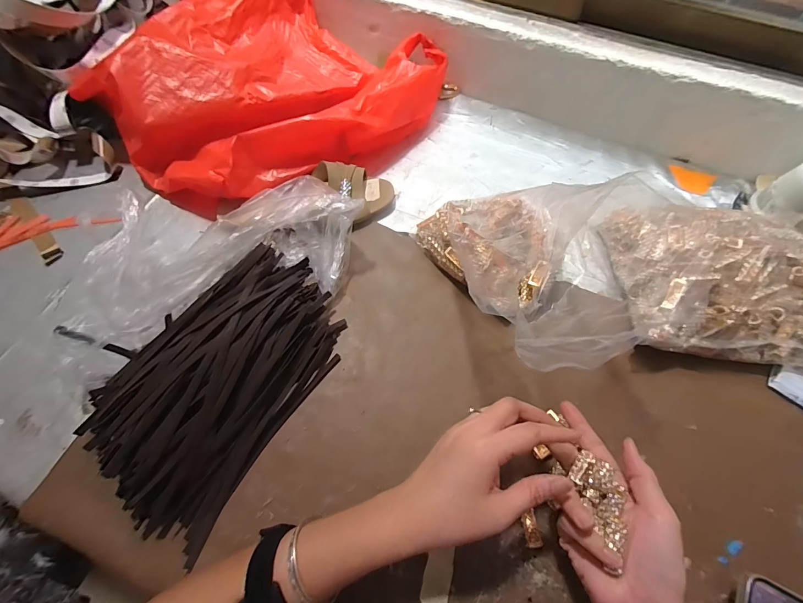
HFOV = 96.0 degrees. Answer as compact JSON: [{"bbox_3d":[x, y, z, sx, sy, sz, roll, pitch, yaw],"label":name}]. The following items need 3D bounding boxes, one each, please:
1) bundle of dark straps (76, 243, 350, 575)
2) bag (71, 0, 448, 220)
[{"bbox_3d":[-0.186,0.068,0.380,0.172,0.056,0.283,28,65,12],"label":"bundle of dark straps"},{"bbox_3d":[-0.187,-0.347,0.550,0.485,0.143,0.357,-40,70,-20],"label":"bag"}]

